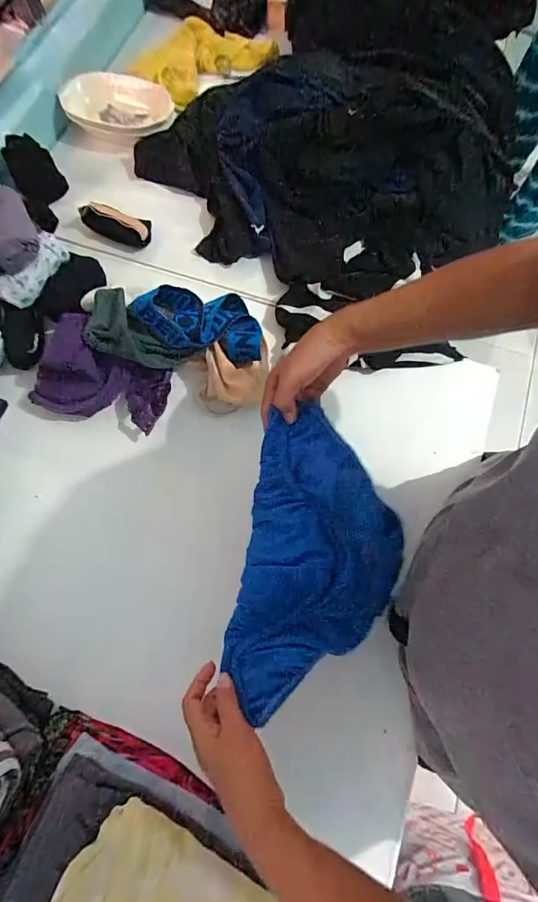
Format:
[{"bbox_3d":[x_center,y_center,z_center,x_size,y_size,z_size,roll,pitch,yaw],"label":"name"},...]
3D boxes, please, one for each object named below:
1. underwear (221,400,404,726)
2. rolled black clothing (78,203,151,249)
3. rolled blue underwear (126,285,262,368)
[{"bbox_3d":[0.052,0.107,0.417,0.150,0.044,0.281,10,73,3],"label":"underwear"},{"bbox_3d":[-0.233,-0.343,0.631,0.103,0.037,0.030,15,73,-10],"label":"rolled black clothing"},{"bbox_3d":[-0.087,-0.170,0.533,0.161,0.036,0.083,14,73,-13],"label":"rolled blue underwear"}]

